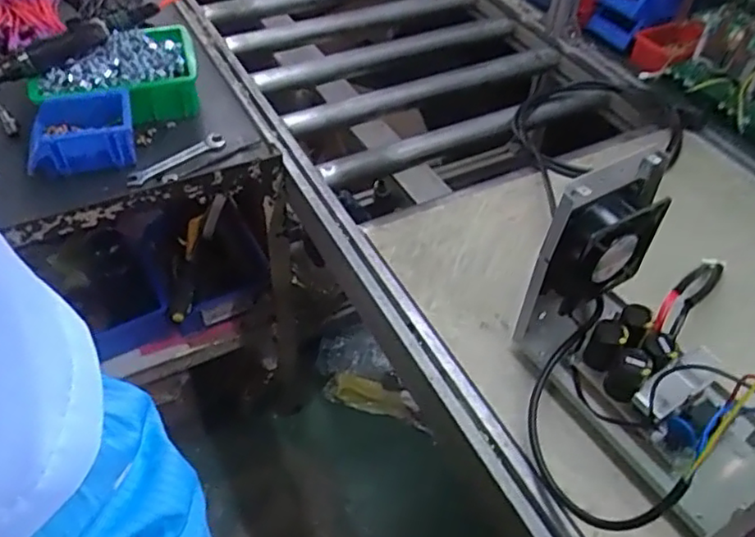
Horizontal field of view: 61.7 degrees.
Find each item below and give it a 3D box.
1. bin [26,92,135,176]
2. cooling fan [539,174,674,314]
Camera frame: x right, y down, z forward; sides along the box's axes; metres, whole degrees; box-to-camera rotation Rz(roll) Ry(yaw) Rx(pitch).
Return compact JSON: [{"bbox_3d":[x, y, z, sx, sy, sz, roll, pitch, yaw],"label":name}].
[{"bbox_3d":[-0.432,-0.195,0.928,0.144,0.066,0.118,-9,48,-11],"label":"bin"},{"bbox_3d":[0.238,-0.019,0.668,0.113,0.119,0.050,-30,55,-27],"label":"cooling fan"}]

